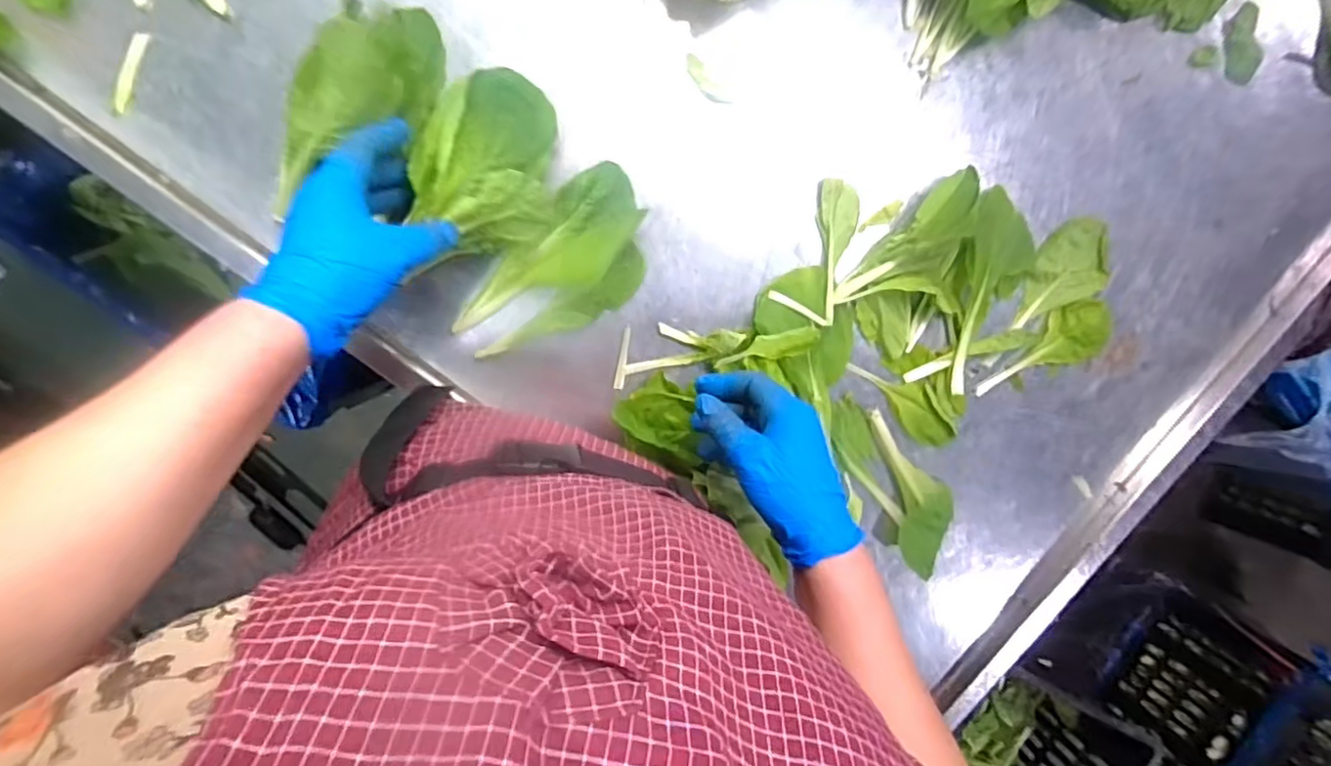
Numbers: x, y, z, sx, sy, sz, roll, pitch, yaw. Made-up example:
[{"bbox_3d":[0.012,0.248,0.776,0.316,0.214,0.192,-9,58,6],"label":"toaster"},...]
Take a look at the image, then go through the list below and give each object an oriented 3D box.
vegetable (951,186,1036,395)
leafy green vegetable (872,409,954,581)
[{"bbox_3d":[0.276,-0.075,0.522,0.059,0.024,0.164,2,100,0],"label":"vegetable"},{"bbox_3d":[0.220,0.094,0.543,0.051,0.016,0.145,-13,99,2],"label":"leafy green vegetable"}]

